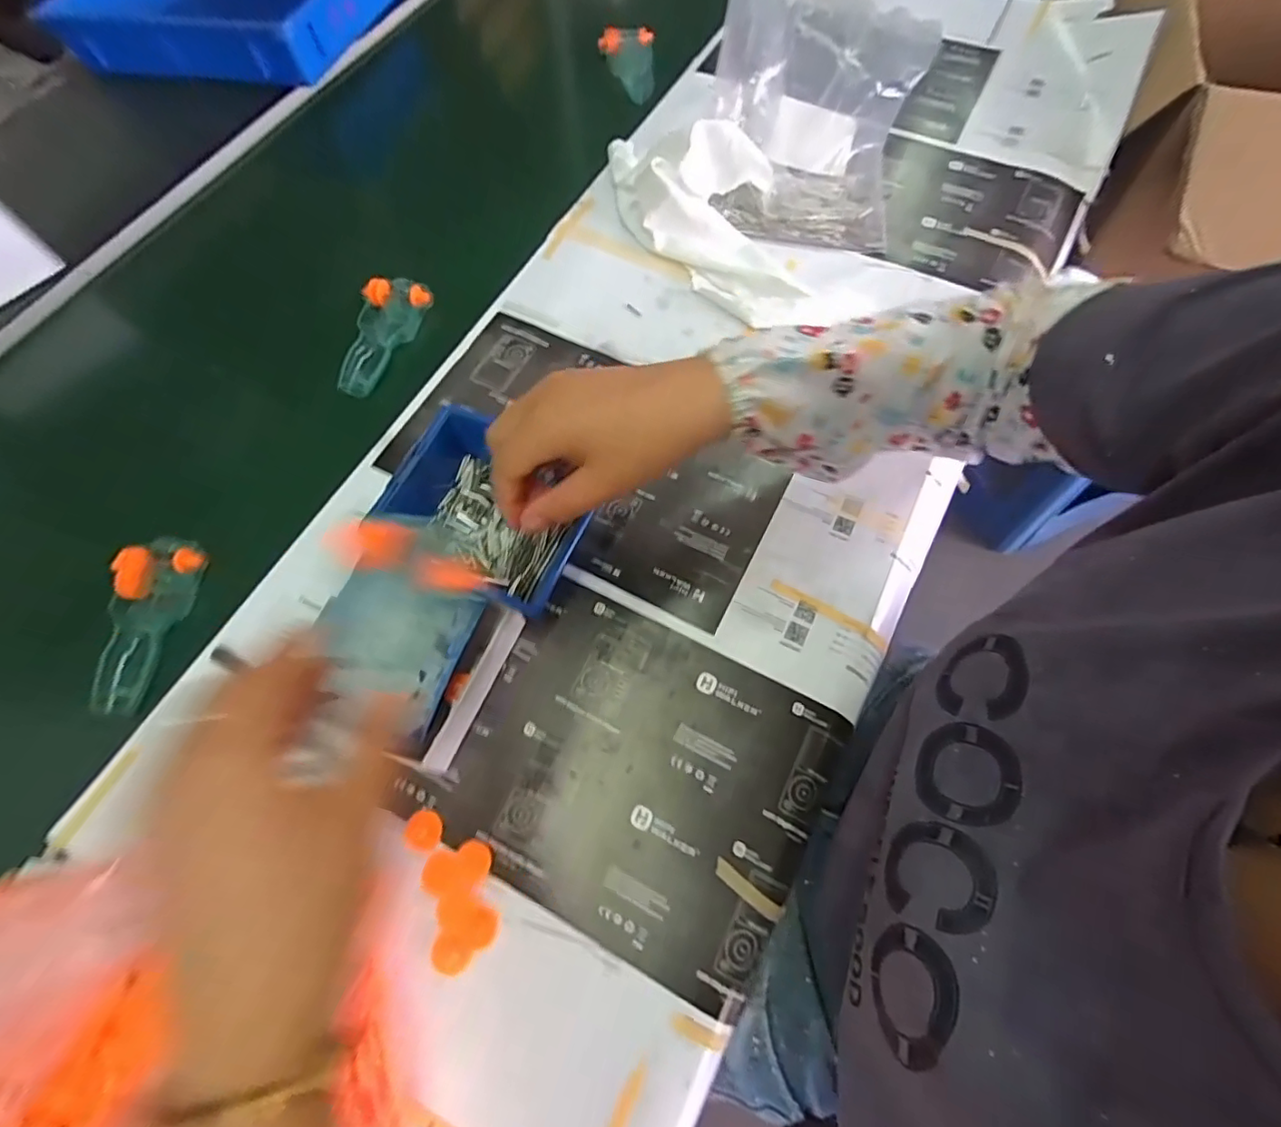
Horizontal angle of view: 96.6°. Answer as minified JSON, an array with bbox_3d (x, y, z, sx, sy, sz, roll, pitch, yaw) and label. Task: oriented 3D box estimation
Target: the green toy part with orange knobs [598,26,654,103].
[{"bbox_3d":[-0.016,-0.570,0.652,0.062,0.026,0.114,-1,67,2],"label":"green toy part with orange knobs"}]

